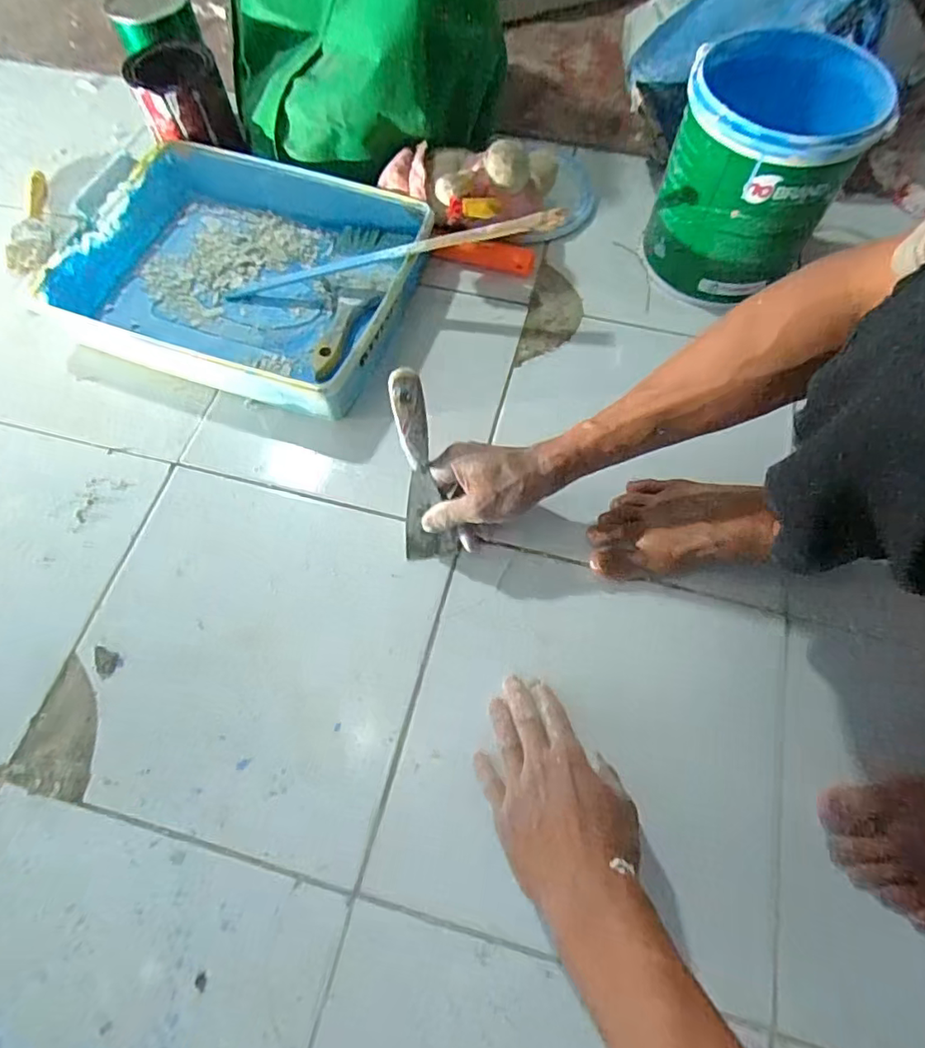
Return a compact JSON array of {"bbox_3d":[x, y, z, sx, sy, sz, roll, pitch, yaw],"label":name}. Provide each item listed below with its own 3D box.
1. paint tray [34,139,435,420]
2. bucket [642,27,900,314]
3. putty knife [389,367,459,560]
[{"bbox_3d":[-0.243,-0.282,0.629,0.363,0.070,0.280,18,67,8],"label":"paint tray"},{"bbox_3d":[0.304,-0.364,0.594,0.167,0.192,0.168,22,68,10],"label":"bucket"},{"bbox_3d":[-0.036,-0.047,0.480,0.045,0.172,0.013,-9,31,-4],"label":"putty knife"}]

